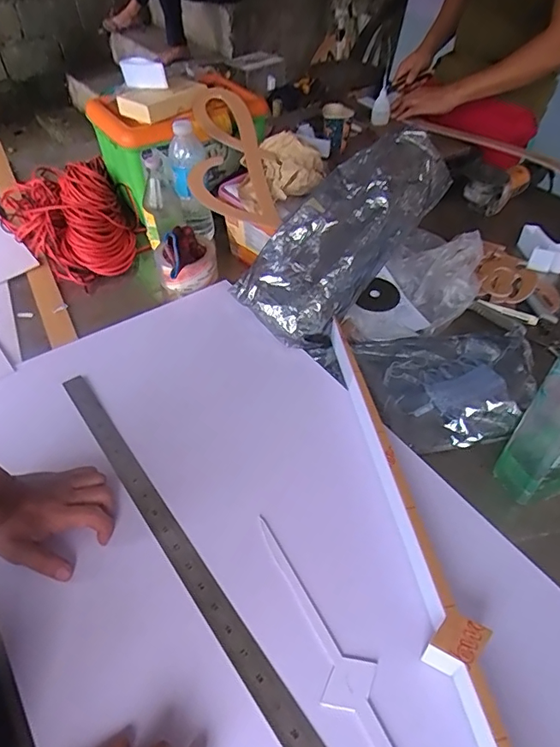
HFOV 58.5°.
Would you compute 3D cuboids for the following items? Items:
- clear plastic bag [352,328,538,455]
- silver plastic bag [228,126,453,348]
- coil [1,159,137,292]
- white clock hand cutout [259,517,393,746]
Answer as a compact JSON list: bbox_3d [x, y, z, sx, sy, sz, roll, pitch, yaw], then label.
[{"bbox_3d":[0.215,0.014,0.662,0.223,0.050,0.180,4,46,3],"label":"clear plastic bag"},{"bbox_3d":[0.092,-0.206,0.761,0.349,0.113,0.159,-48,58,-2],"label":"silver plastic bag"},{"bbox_3d":[-0.393,-0.296,0.928,0.208,0.092,0.333,-23,51,-22],"label":"coil"},{"bbox_3d":[0.081,0.306,0.419,0.043,0.009,0.420,-19,49,-19],"label":"white clock hand cutout"}]

